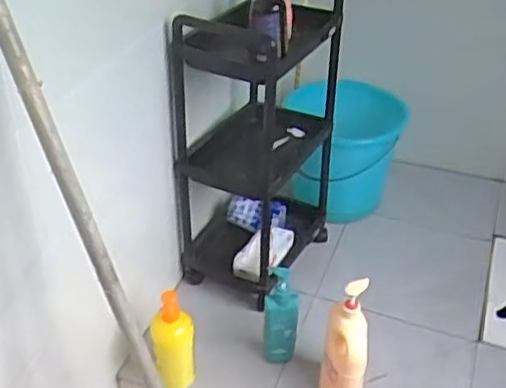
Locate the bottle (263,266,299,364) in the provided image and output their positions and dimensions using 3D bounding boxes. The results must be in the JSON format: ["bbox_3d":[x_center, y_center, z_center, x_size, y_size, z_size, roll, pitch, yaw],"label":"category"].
[{"bbox_3d":[0.056,0.243,1.364,0.067,0.233,0.051,1,36,1],"label":"bottle"}]

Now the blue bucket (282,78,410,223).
[{"bbox_3d":[0.214,-0.097,1.635,0.250,0.309,0.257,1,36,0],"label":"blue bucket"}]

